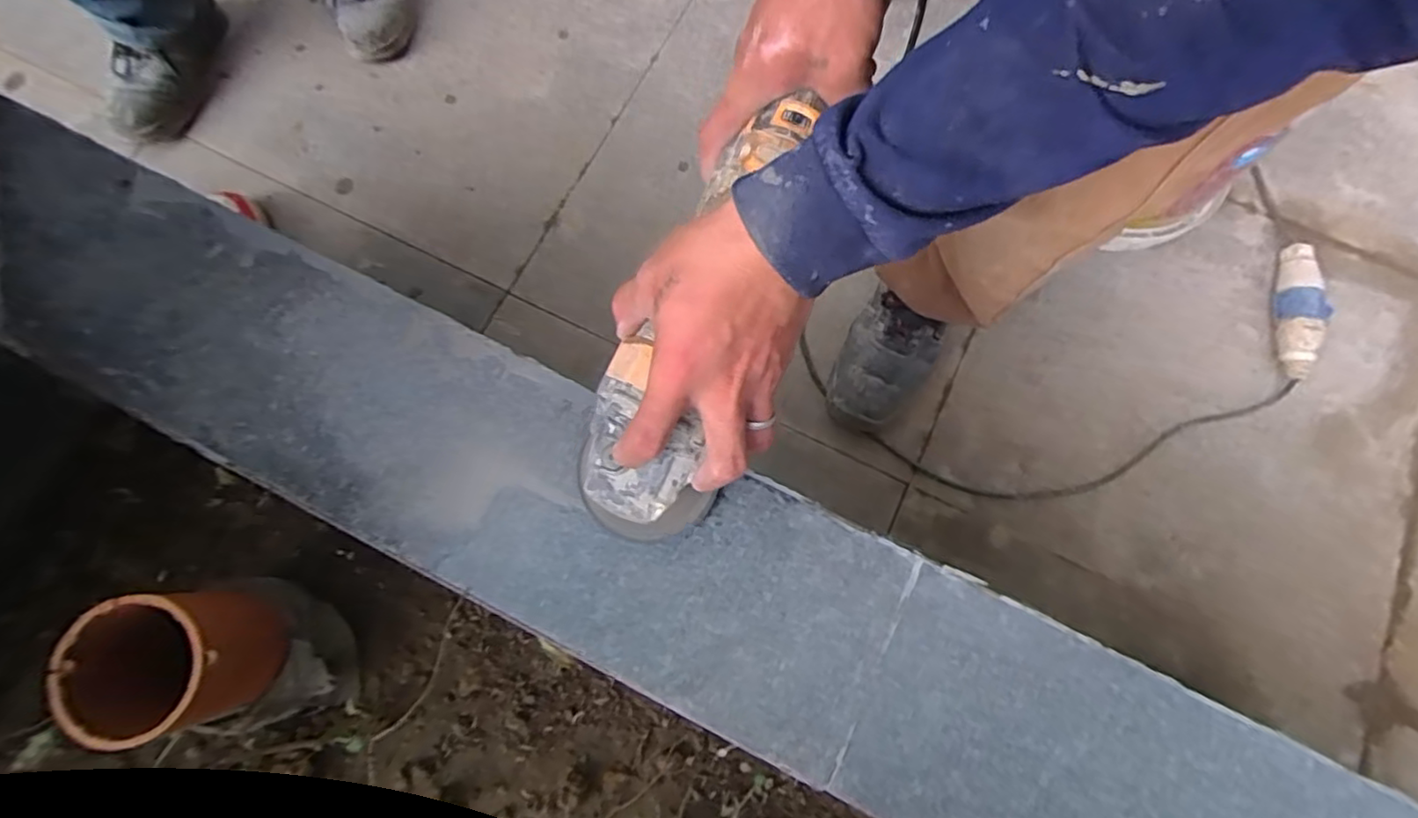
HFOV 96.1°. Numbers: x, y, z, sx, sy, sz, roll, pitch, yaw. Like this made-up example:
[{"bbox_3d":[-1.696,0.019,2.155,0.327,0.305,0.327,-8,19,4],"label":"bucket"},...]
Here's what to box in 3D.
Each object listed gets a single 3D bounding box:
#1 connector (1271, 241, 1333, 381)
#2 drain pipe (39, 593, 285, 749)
[{"bbox_3d":[0.805,-0.137,0.870,0.044,0.045,0.205,12,78,3],"label":"connector"},{"bbox_3d":[-0.339,0.160,0.405,0.089,0.085,0.084,-13,76,-4],"label":"drain pipe"}]

